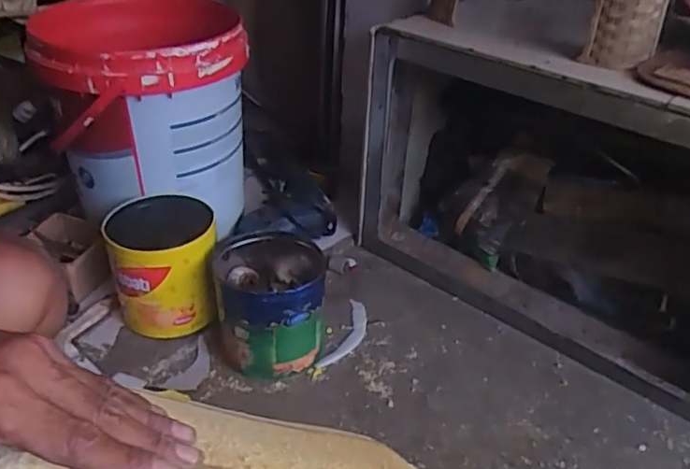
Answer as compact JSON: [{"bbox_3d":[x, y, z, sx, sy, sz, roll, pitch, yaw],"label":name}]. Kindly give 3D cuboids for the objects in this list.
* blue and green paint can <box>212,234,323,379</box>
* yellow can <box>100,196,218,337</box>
[{"bbox_3d":[-0.110,0.099,0.851,0.152,0.150,0.155,-1,34,-7],"label":"blue and green paint can"},{"bbox_3d":[-0.263,0.047,0.881,0.148,0.151,0.145,-7,36,-13],"label":"yellow can"}]

